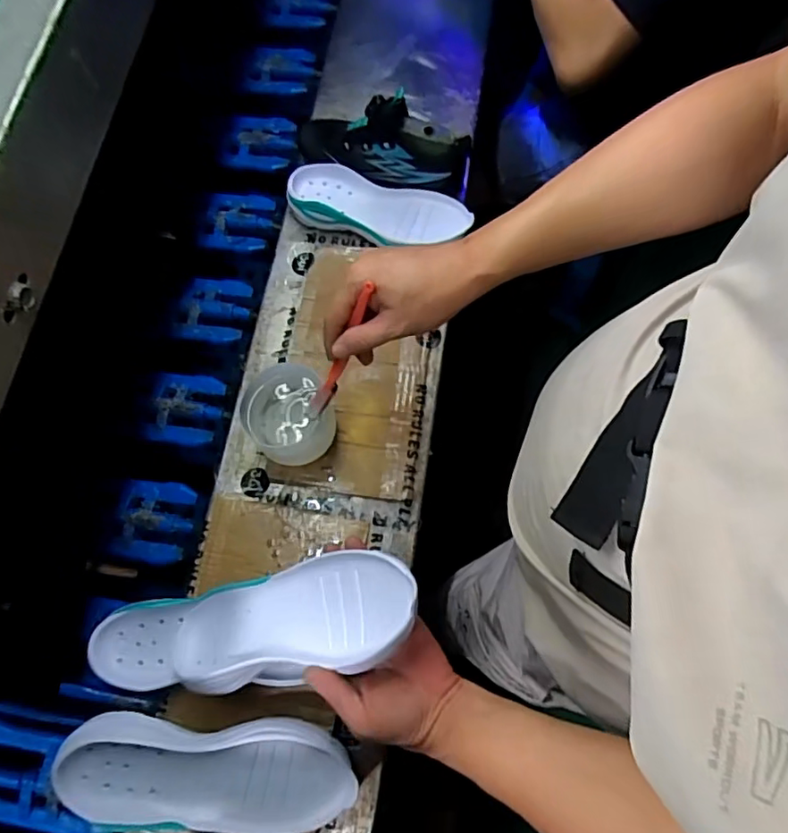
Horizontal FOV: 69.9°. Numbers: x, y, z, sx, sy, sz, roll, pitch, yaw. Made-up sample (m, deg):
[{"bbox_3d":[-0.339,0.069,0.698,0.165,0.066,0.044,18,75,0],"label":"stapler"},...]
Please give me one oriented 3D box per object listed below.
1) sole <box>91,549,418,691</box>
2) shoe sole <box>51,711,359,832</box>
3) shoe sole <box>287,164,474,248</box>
[{"bbox_3d":[-0.091,0.173,0.481,0.242,0.033,0.088,-20,70,21],"label":"sole"},{"bbox_3d":[-0.163,0.318,0.496,0.246,0.051,0.089,3,71,1],"label":"shoe sole"},{"bbox_3d":[-0.019,-0.261,0.723,0.234,0.043,0.089,11,71,4],"label":"shoe sole"}]

